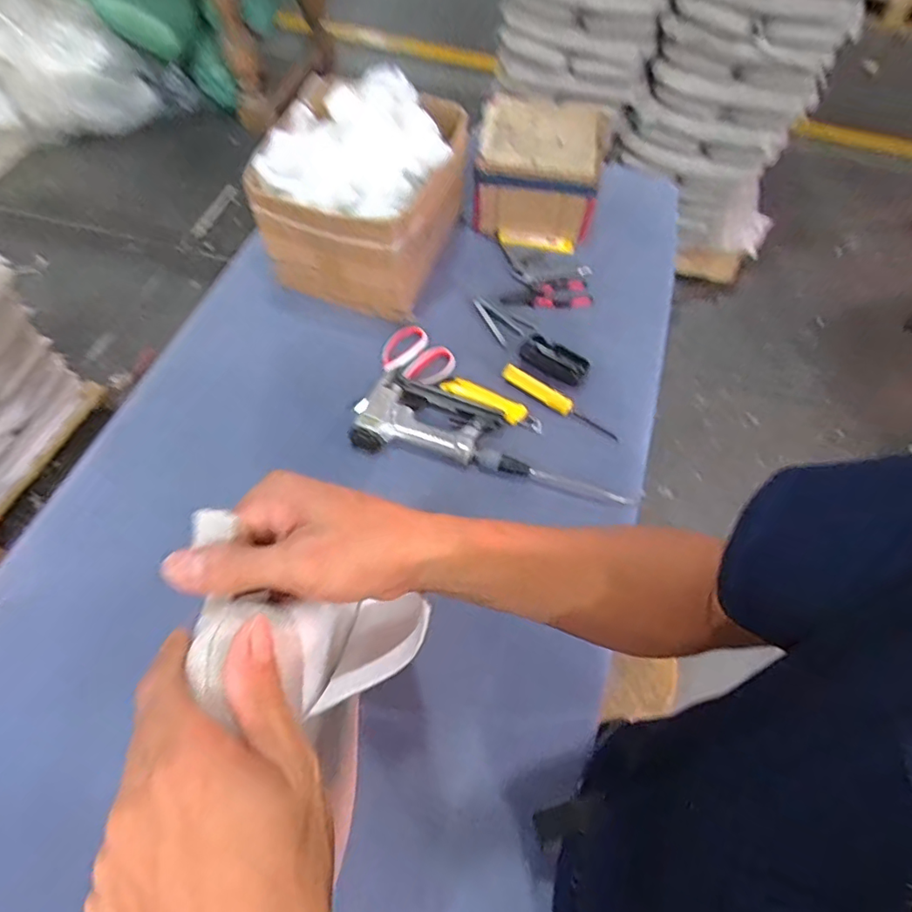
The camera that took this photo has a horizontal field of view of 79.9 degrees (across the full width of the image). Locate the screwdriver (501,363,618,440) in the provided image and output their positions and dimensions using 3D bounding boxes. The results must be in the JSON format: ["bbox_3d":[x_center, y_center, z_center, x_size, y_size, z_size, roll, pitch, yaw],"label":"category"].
[{"bbox_3d":[0.159,-0.085,0.838,0.197,0.029,0.027,29,63,14],"label":"screwdriver"}]

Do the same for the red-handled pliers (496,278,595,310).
[{"bbox_3d":[0.159,-0.278,0.947,0.154,0.013,0.063,-9,61,-7],"label":"red-handled pliers"}]

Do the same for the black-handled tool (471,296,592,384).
[{"bbox_3d":[0.113,-0.189,0.893,0.071,0.028,0.224,-39,68,-21],"label":"black-handled tool"}]

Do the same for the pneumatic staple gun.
[{"bbox_3d":[-0.040,-0.050,0.790,0.197,0.043,0.134,16,61,8],"label":"pneumatic staple gun"}]

